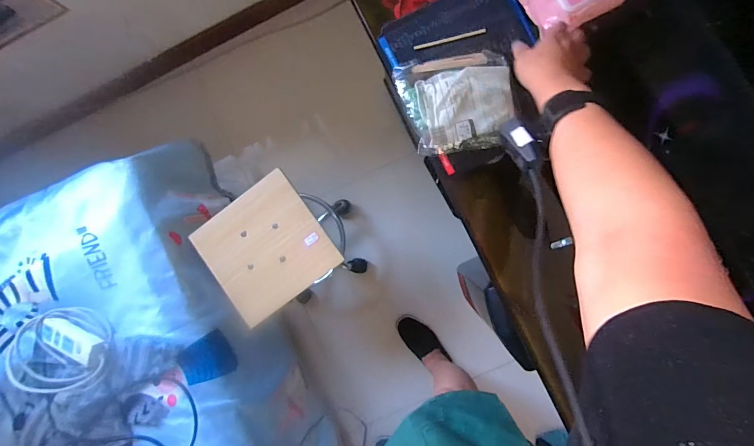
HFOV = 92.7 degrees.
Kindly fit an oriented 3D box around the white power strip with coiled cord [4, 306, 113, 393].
[{"bbox_3d":[-0.705,0.280,0.795,0.249,0.057,0.172,-20,87,5],"label":"white power strip with coiled cord"}]

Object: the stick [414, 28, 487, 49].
[{"bbox_3d":[0.113,-0.284,0.556,0.110,0.005,0.007,-11,88,5],"label":"stick"}]

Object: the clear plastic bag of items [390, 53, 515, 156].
[{"bbox_3d":[0.117,-0.180,0.530,0.164,0.029,0.143,-5,88,5],"label":"clear plastic bag of items"}]

